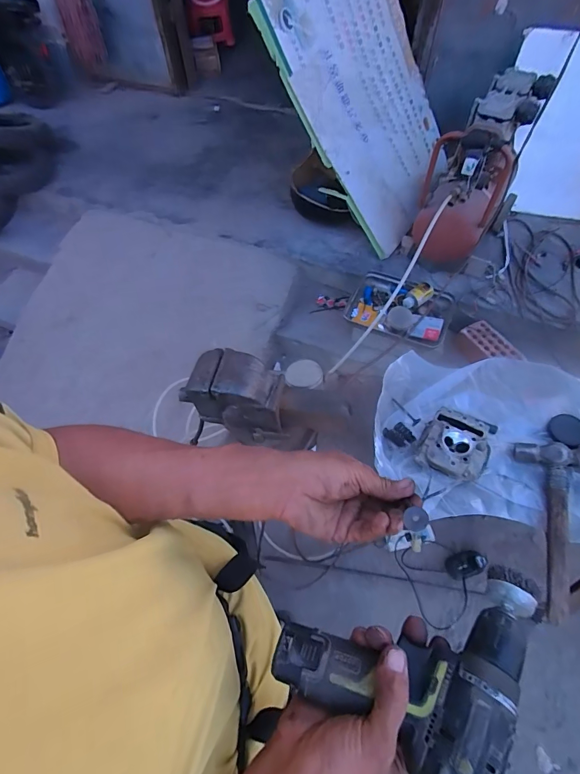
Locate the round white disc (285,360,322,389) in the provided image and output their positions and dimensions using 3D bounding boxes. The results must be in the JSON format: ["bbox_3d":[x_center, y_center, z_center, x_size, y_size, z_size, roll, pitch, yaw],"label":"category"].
[{"bbox_3d":[0.032,-0.032,0.865,0.081,0.008,0.074,-1,58,1],"label":"round white disc"}]

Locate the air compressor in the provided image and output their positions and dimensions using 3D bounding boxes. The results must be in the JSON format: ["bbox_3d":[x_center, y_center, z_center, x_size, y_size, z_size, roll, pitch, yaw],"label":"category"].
[{"bbox_3d":[0.627,-0.713,1.353,0.307,0.510,0.472,18,60,12],"label":"air compressor"}]

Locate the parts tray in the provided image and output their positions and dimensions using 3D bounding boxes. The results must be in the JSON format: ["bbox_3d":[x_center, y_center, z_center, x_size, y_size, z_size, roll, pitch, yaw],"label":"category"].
[{"bbox_3d":[0.406,-0.302,1.396,0.368,0.082,0.269,21,61,14],"label":"parts tray"}]

